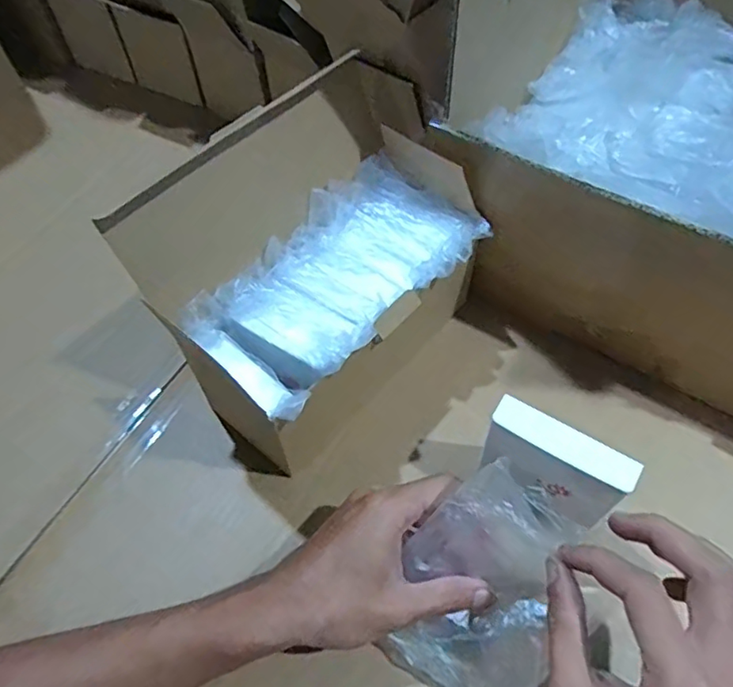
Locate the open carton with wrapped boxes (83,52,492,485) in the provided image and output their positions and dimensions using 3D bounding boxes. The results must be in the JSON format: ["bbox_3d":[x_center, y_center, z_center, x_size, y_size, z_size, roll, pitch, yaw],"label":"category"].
[{"bbox_3d":[-0.026,-0.050,0.399,0.236,0.168,0.152,-41,65,-21],"label":"open carton with wrapped boxes"}]

